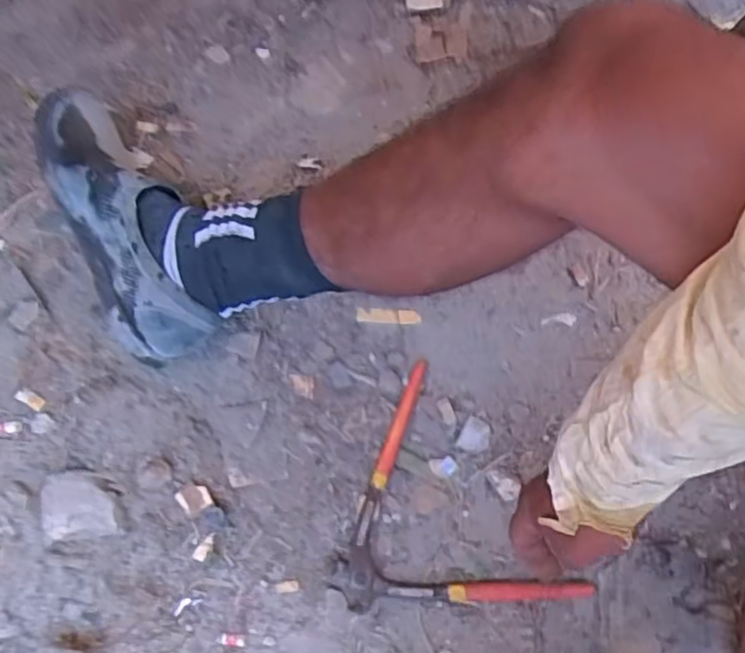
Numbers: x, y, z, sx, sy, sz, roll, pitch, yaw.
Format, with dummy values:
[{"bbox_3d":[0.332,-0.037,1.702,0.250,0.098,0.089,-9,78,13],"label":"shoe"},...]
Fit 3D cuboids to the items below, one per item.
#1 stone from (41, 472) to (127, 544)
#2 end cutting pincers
[{"bbox_3d":[-0.241,0.146,0.577,0.064,0.018,0.053,-6,69,-5],"label":"stone"},{"bbox_3d":[0.044,0.172,0.594,0.173,0.016,0.237,-34,74,-14],"label":"end cutting pincers"}]

